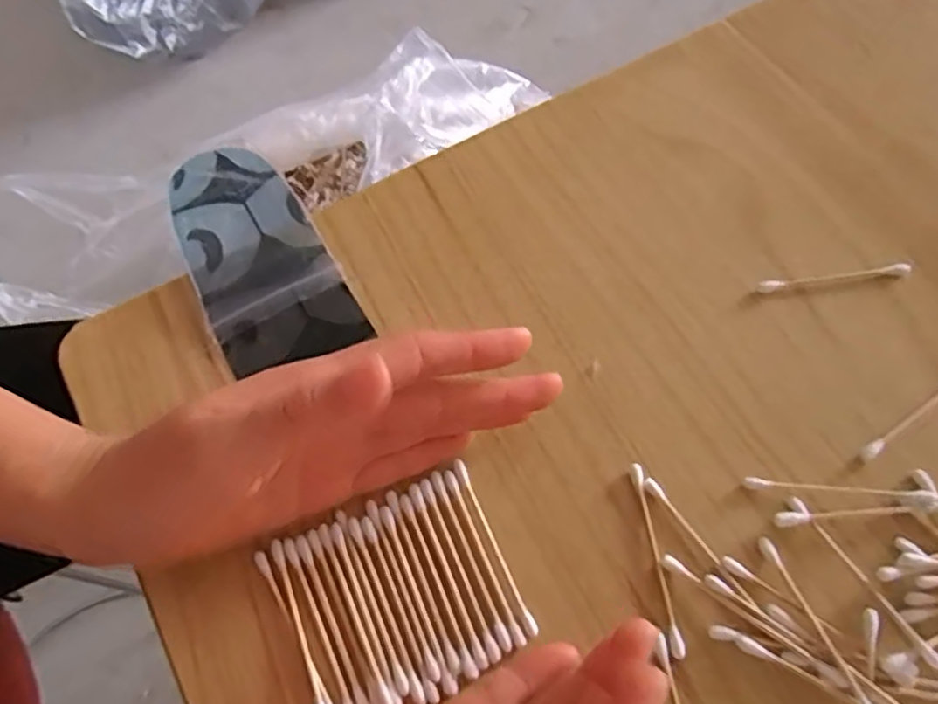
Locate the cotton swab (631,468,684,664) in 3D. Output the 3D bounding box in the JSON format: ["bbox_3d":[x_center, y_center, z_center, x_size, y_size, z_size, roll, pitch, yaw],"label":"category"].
[{"bbox_3d":[0.071,0.077,0.264,0.005,0.004,0.071,-8,65,0],"label":"cotton swab"}]

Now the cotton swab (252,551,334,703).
[{"bbox_3d":[-0.063,0.104,0.253,0.005,0.004,0.070,-31,67,-11],"label":"cotton swab"}]

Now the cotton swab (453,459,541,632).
[{"bbox_3d":[0.009,0.073,0.266,0.005,0.004,0.069,-23,66,-7],"label":"cotton swab"}]

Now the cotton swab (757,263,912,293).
[{"bbox_3d":[0.165,-0.034,0.314,0.070,0.004,0.006,-8,65,0],"label":"cotton swab"}]

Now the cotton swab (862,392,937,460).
[{"bbox_3d":[0.186,0.023,0.285,0.069,0.005,0.005,-33,67,-11],"label":"cotton swab"}]

